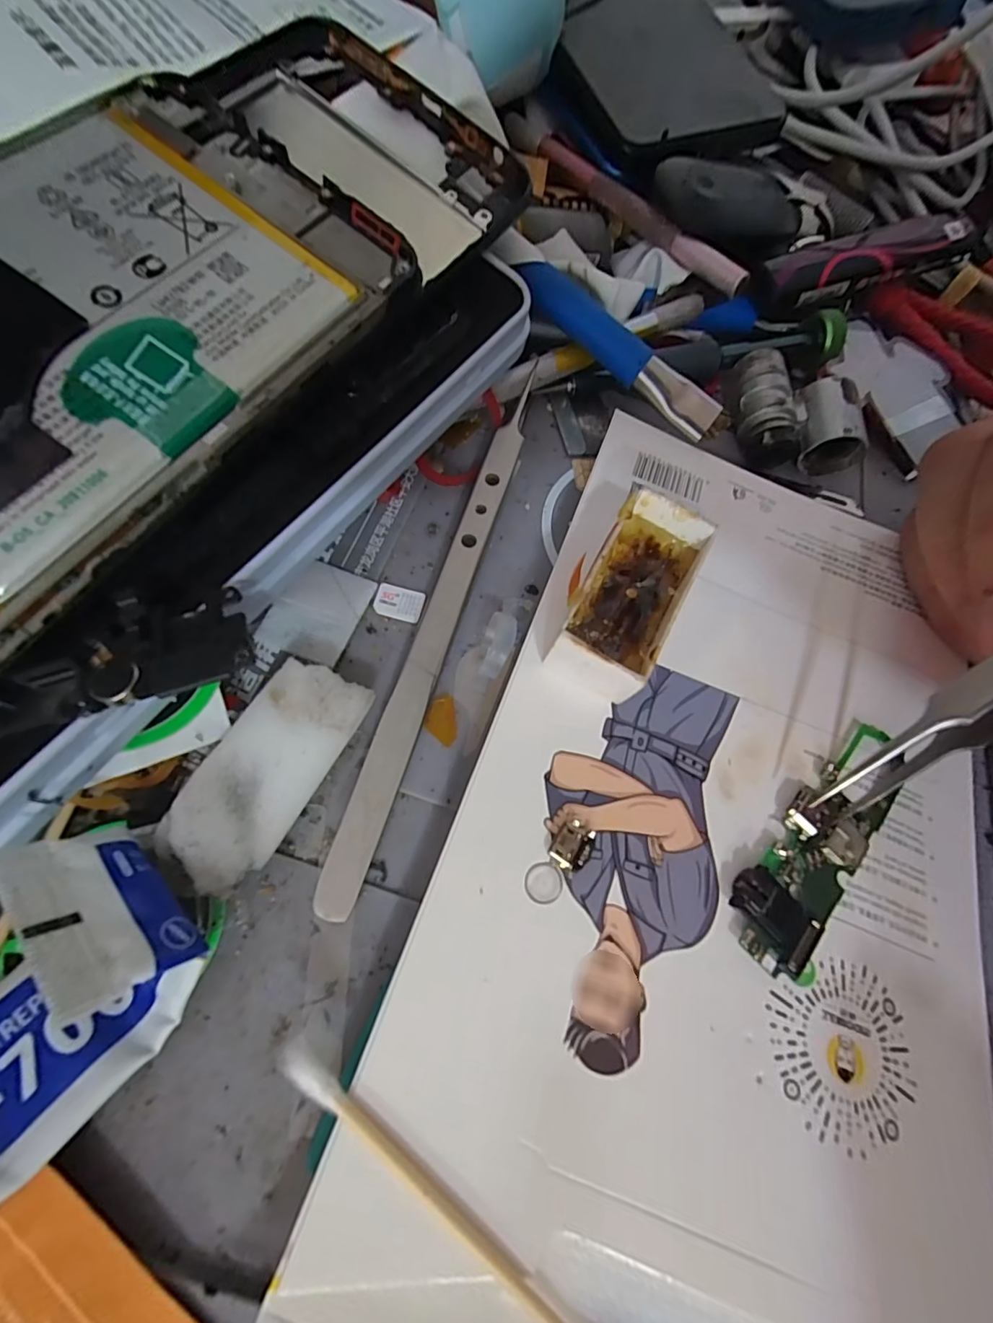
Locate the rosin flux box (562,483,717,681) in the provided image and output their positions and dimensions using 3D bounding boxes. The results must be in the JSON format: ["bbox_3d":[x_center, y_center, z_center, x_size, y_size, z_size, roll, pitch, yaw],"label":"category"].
[{"bbox_3d":[0.033,-0.017,0.120,0.022,0.022,0.040,30,67,3],"label":"rosin flux box"}]

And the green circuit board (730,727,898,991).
[{"bbox_3d":[0.073,0.038,0.108,0.020,0.005,0.063,42,68,8],"label":"green circuit board"}]

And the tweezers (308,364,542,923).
[{"bbox_3d":[-0.011,-0.018,0.127,0.010,0.014,0.154,19,67,-2],"label":"tweezers"}]

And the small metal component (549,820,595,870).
[{"bbox_3d":[0.015,0.038,0.101,0.007,0.004,0.010,30,67,3],"label":"small metal component"}]

